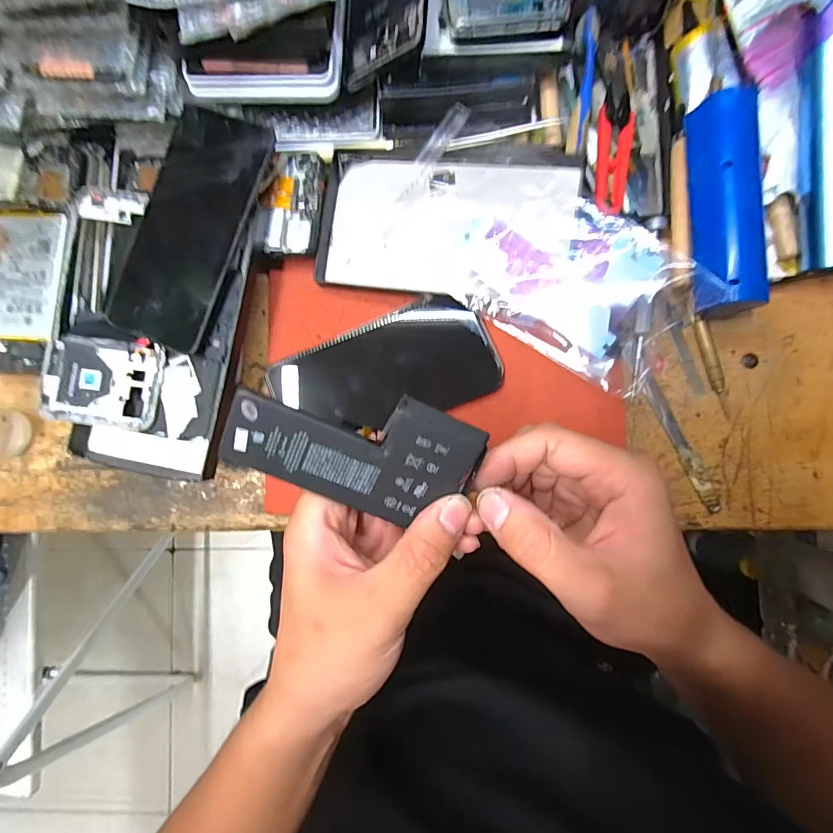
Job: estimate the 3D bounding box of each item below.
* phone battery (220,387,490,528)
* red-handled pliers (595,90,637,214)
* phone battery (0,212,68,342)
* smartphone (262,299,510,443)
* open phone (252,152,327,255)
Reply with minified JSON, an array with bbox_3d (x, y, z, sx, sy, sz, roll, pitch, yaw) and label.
[{"bbox_3d":[-0.028,0.013,0.196,0.108,0.004,0.062,22,114,-9],"label":"phone battery"},{"bbox_3d":[0.134,-0.181,0.296,0.023,0.008,0.095,10,79,0],"label":"red-handled pliers"},{"bbox_3d":[-0.293,-0.101,0.315,0.072,0.006,0.094,1,83,1],"label":"phone battery"},{"bbox_3d":[-0.019,-0.028,0.300,0.143,0.011,0.075,-25,95,-5],"label":"smartphone"},{"bbox_3d":[-0.087,-0.148,0.300,0.043,0.011,0.070,9,90,0],"label":"open phone"}]

